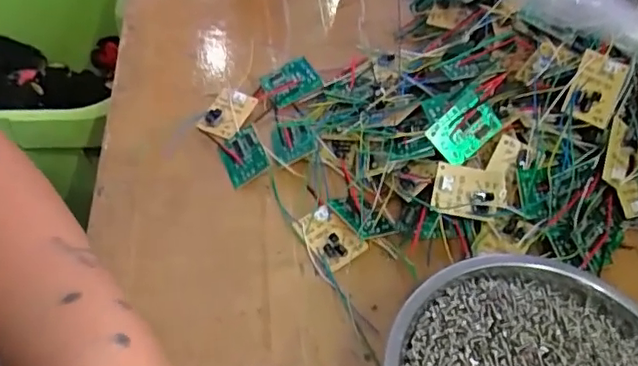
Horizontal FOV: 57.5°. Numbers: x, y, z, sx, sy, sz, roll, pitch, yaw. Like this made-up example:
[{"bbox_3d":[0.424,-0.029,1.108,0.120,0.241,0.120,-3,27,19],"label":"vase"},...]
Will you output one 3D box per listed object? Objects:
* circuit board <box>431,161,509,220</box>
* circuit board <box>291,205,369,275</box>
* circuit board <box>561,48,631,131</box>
[{"bbox_3d":[0.090,0.006,0.344,0.044,0.008,0.029,8,83,-4],"label":"circuit board"},{"bbox_3d":[0.005,0.033,0.351,0.027,0.010,0.041,-32,59,-27],"label":"circuit board"},{"bbox_3d":[0.166,-0.056,0.346,0.029,0.007,0.040,21,91,-1],"label":"circuit board"}]

